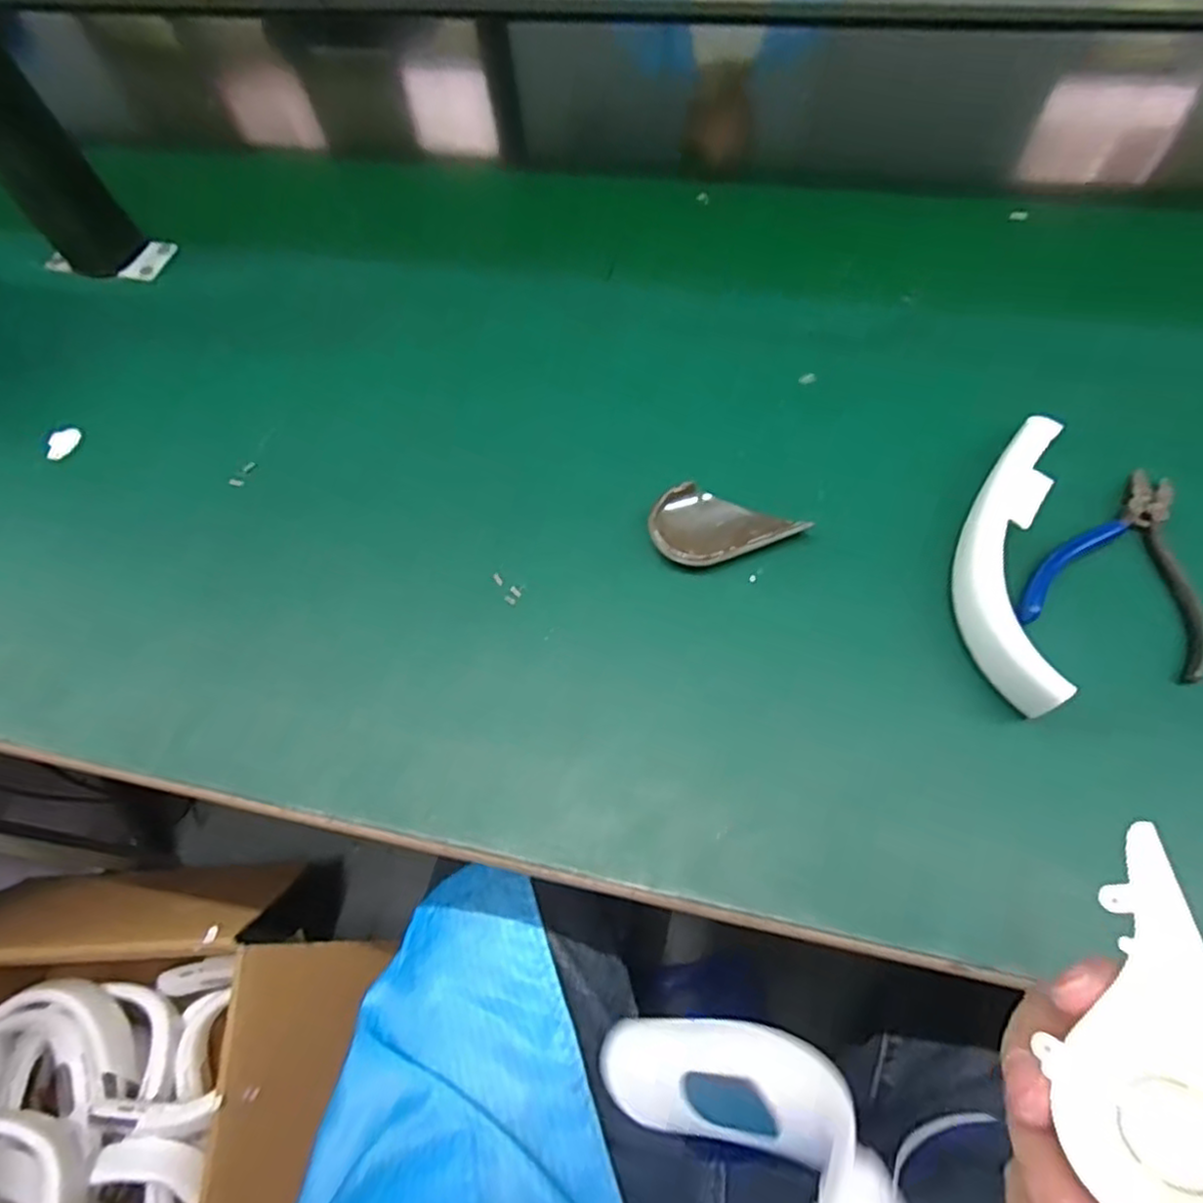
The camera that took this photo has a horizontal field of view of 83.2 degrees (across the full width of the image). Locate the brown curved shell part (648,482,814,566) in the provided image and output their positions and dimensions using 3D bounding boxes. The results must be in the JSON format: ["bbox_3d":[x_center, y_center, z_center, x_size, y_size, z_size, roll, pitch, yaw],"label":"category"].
[{"bbox_3d":[0.067,-0.046,0.377,0.076,0.015,0.048,-21,63,-9],"label":"brown curved shell part"}]

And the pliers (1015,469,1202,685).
[{"bbox_3d":[0.269,-0.022,0.347,0.080,0.011,0.110,24,65,14],"label":"pliers"}]

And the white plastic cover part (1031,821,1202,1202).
[{"bbox_3d":[0.150,0.109,0.177,0.047,0.025,0.089,12,74,8],"label":"white plastic cover part"}]

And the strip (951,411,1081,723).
[{"bbox_3d":[0.202,-0.025,0.338,0.047,0.045,0.163,12,65,10],"label":"strip"}]

